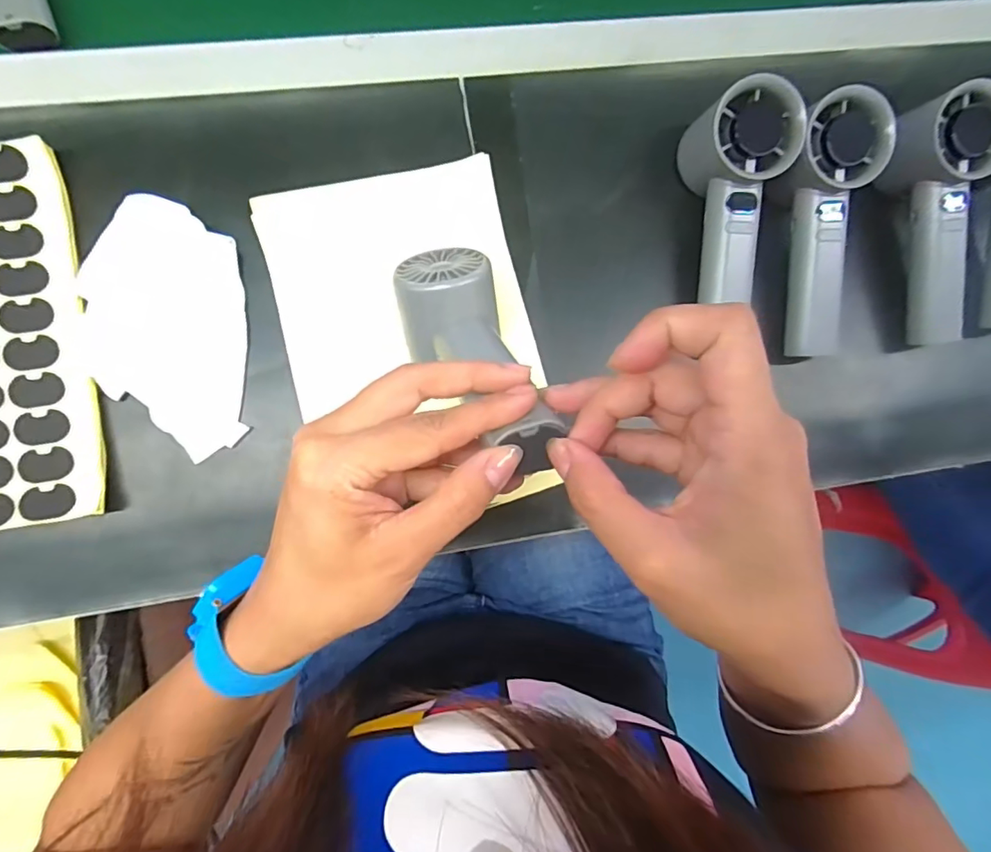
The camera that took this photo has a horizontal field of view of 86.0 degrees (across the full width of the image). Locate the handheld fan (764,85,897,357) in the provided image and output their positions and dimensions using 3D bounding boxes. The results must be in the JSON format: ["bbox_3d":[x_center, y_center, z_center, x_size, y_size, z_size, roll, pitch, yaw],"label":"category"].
[{"bbox_3d":[0.206,-0.124,0.340,0.050,0.033,0.154,-1,105,-6],"label":"handheld fan"}]

